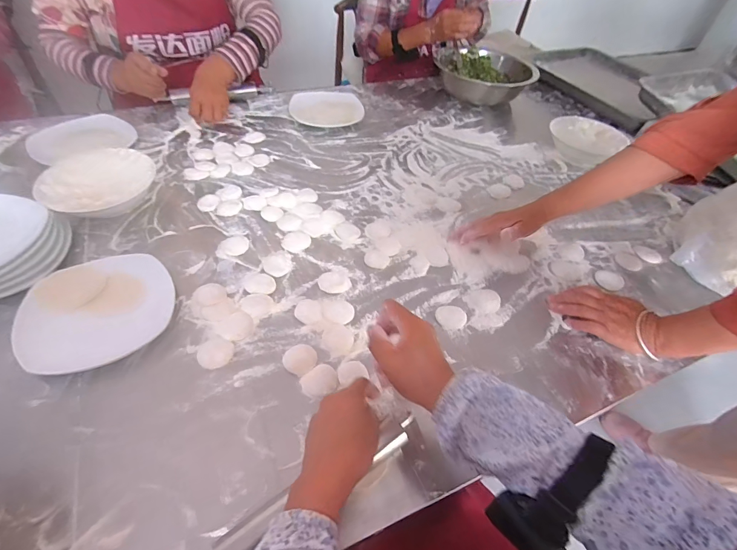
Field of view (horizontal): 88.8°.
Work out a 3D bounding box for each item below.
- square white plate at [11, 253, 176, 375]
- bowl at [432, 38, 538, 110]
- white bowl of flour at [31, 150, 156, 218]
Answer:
[{"bbox_3d":[-0.356,0.044,0.498,0.175,0.021,0.156,-18,53,-20],"label":"square white plate"},{"bbox_3d":[0.320,-0.585,1.068,0.259,0.088,0.298,9,49,2],"label":"bowl"},{"bbox_3d":[-0.452,-0.152,0.640,0.167,0.053,0.135,-23,55,-23],"label":"white bowl of flour"}]

